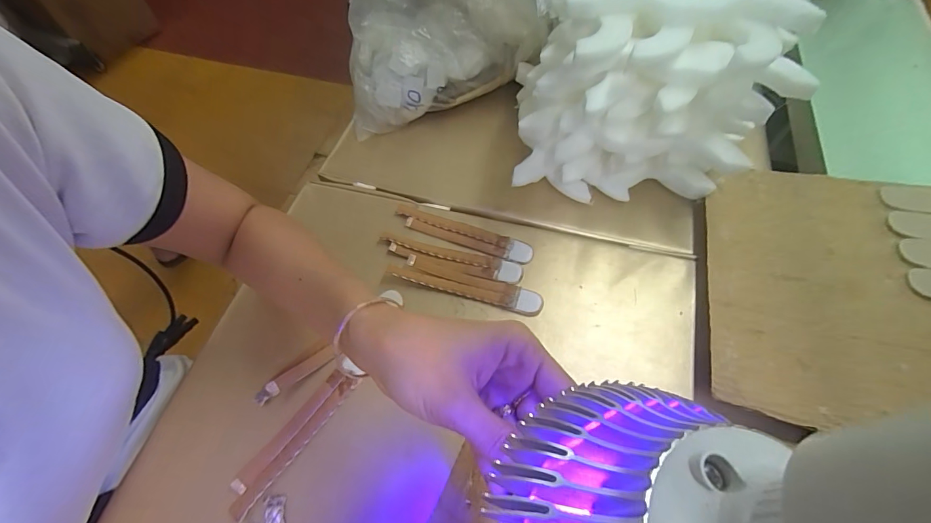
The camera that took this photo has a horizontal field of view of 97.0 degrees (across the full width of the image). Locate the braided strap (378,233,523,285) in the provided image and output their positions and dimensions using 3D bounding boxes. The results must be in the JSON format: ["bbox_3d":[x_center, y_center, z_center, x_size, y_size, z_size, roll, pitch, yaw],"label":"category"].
[{"bbox_3d":[-0.017,-0.003,0.428,0.152,0.011,0.025,13,60,8],"label":"braided strap"}]

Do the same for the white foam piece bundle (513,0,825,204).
[{"bbox_3d":[0.176,-0.192,0.436,0.239,0.182,0.183,0,59,1],"label":"white foam piece bundle"}]

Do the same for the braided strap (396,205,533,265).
[{"bbox_3d":[-0.005,-0.030,0.442,0.154,0.005,0.026,18,61,11],"label":"braided strap"}]

